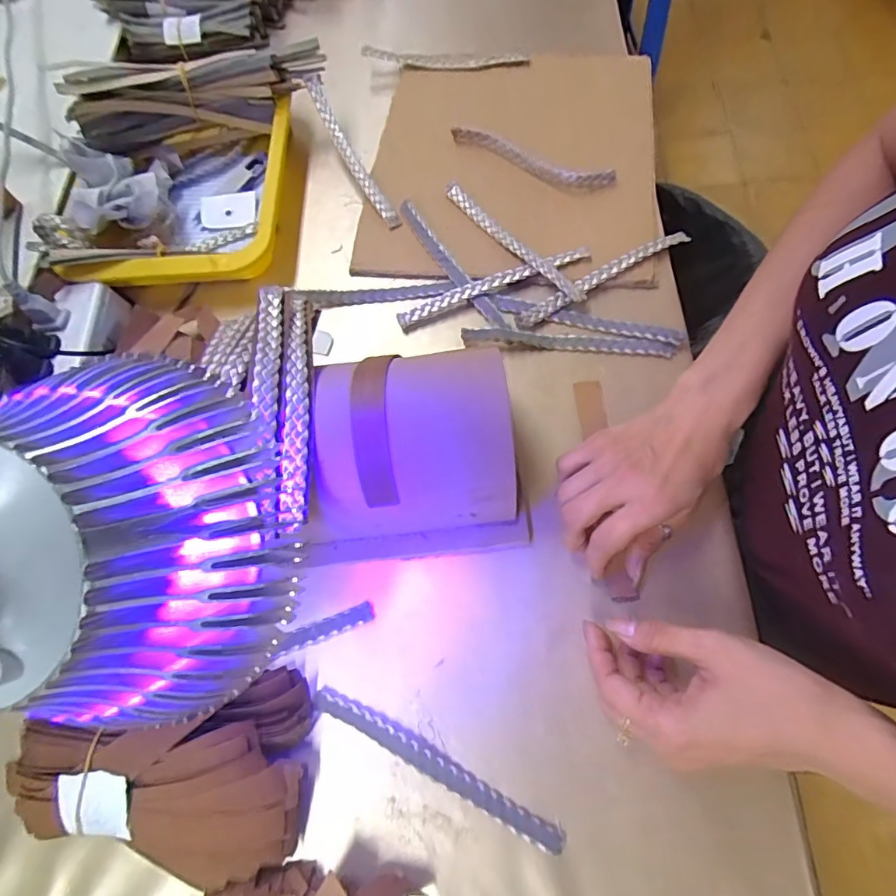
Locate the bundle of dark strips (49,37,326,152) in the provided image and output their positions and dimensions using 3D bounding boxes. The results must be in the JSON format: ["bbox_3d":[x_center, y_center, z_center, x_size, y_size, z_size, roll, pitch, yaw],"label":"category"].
[{"bbox_3d":[-0.232,-0.338,0.485,0.233,0.084,0.058,-16,70,-2],"label":"bundle of dark strips"}]

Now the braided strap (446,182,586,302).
[{"bbox_3d":[0.055,-0.182,0.443,0.011,0.013,0.165,-41,72,-11],"label":"braided strap"}]

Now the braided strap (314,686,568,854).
[{"bbox_3d":[-0.009,0.197,0.312,0.170,0.010,0.017,24,73,13],"label":"braided strap"}]

